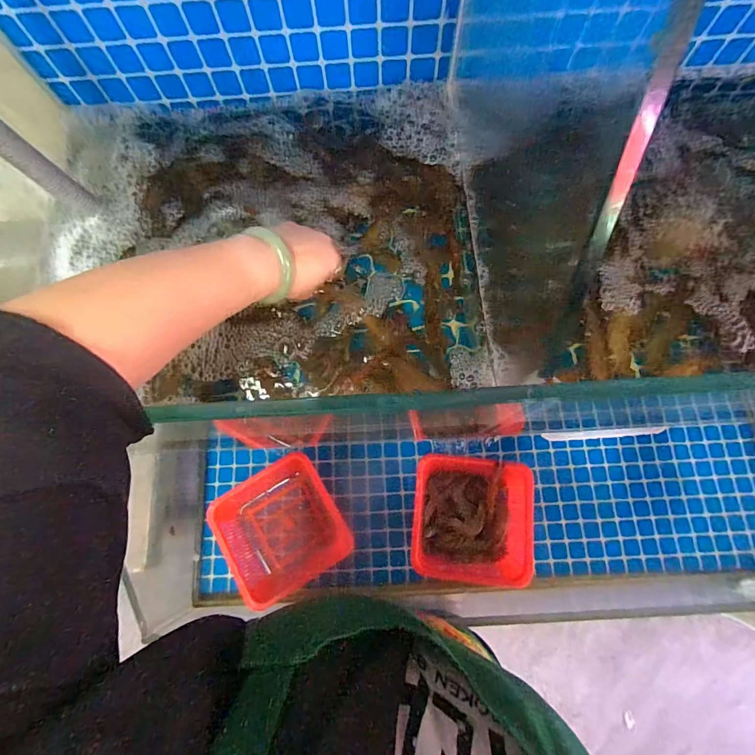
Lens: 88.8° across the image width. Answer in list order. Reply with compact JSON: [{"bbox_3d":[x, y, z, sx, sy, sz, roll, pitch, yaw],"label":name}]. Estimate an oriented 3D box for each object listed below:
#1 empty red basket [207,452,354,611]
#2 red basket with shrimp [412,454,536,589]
[{"bbox_3d":[-0.159,0.255,0.661,0.187,0.090,0.187,-31,77,-7],"label":"empty red basket"},{"bbox_3d":[0.155,0.239,0.655,0.188,0.092,0.194,5,76,3],"label":"red basket with shrimp"}]

